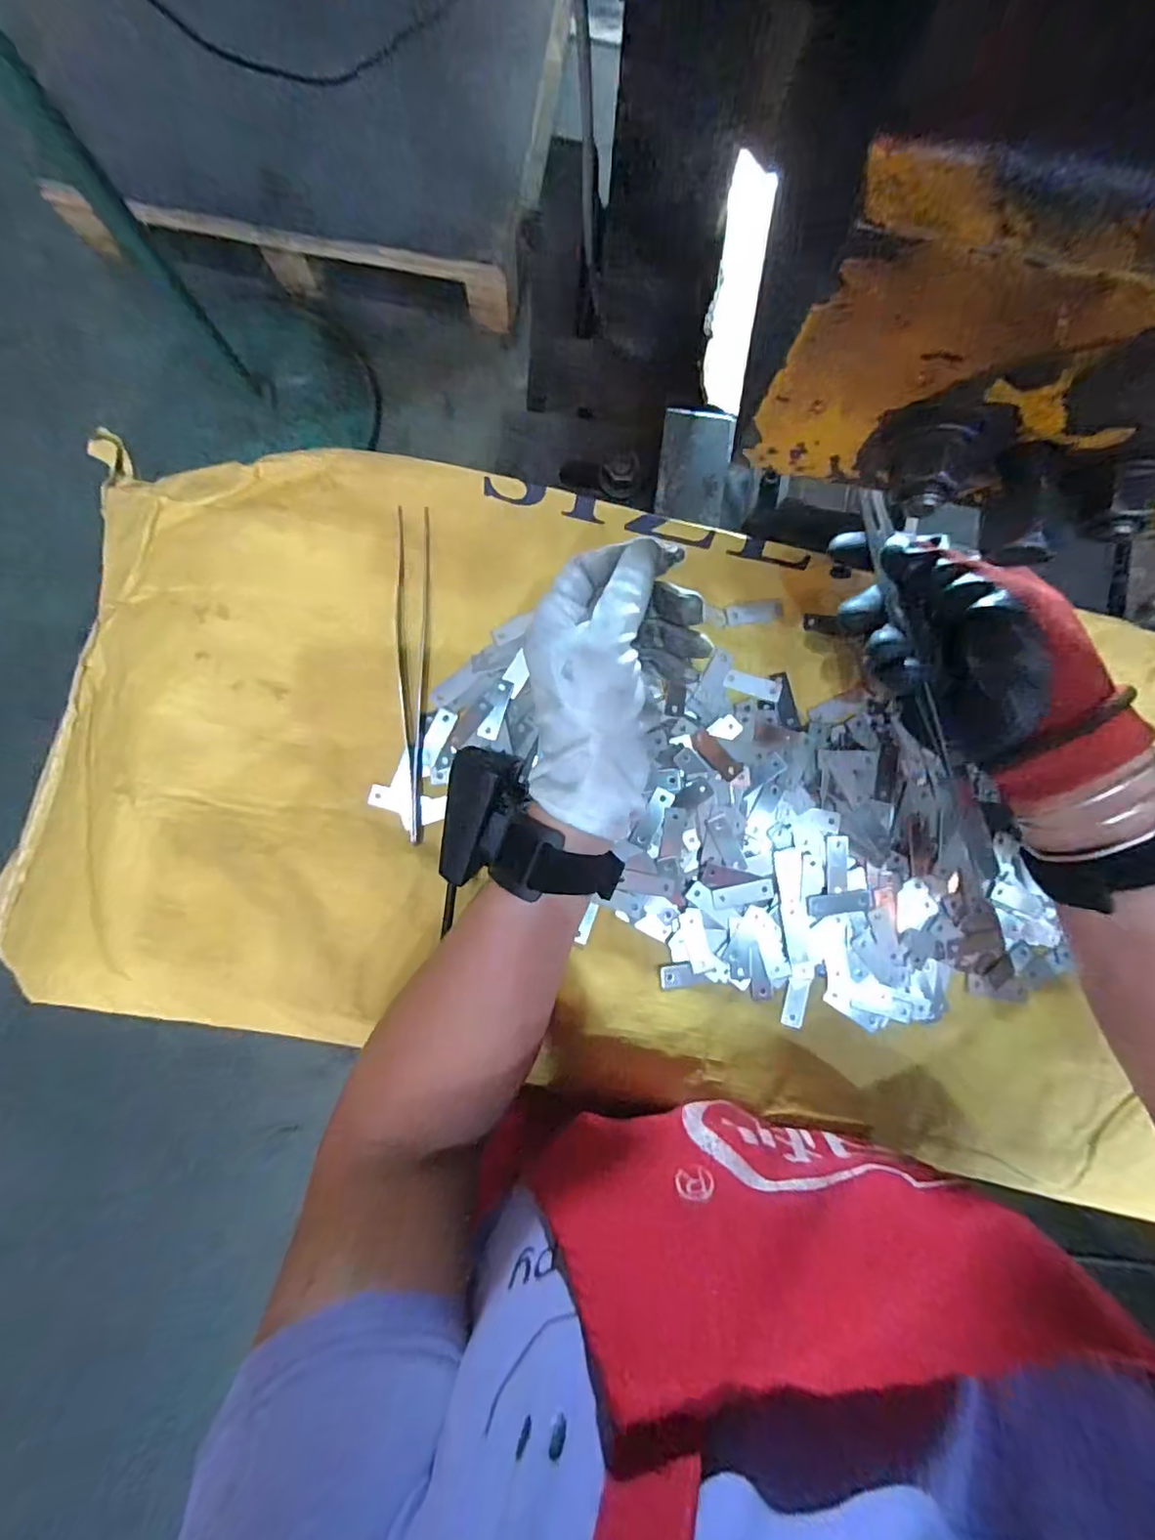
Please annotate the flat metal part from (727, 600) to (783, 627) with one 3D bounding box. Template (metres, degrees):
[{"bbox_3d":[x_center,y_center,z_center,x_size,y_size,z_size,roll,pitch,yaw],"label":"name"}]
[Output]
[{"bbox_3d":[0.107,-0.095,0.355,0.034,0.004,0.012,-9,88,-1],"label":"flat metal part"}]

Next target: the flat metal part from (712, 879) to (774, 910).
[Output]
[{"bbox_3d":[0.096,0.072,0.340,0.035,0.004,0.012,-13,88,-1],"label":"flat metal part"}]

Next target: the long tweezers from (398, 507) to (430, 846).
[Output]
[{"bbox_3d":[-0.095,-0.055,0.338,0.017,0.006,0.191,0,88,-1],"label":"long tweezers"}]

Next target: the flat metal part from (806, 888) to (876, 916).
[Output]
[{"bbox_3d":[0.153,0.077,0.340,0.039,0.004,0.012,-6,88,-1],"label":"flat metal part"}]

